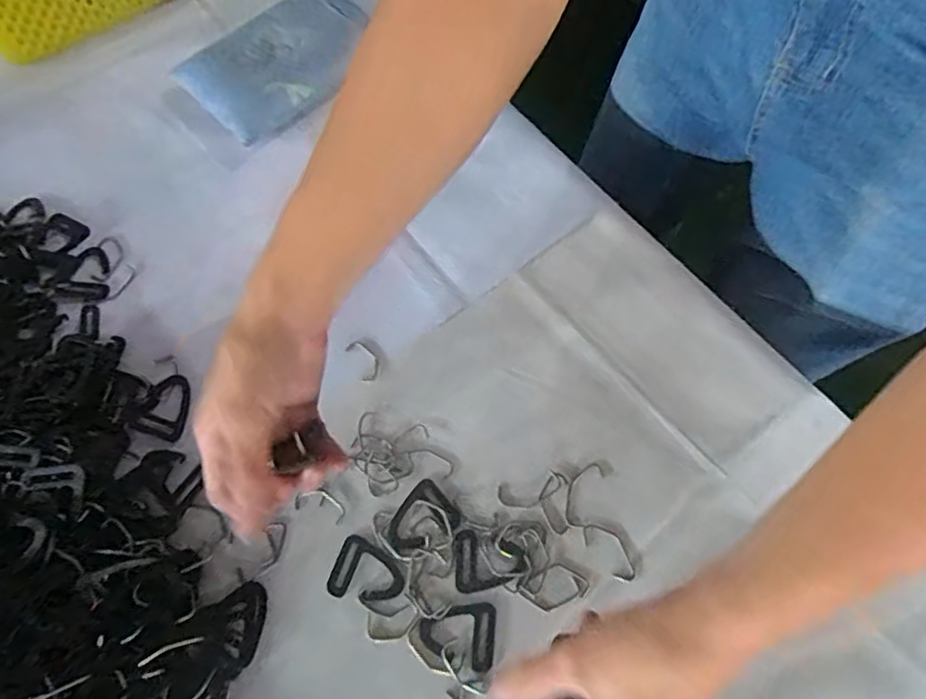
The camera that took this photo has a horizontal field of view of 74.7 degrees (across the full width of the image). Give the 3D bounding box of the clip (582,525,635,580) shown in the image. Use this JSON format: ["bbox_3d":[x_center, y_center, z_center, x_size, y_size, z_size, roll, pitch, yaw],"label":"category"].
[{"bbox_3d":[0.089,0.121,0.366,0.018,0.004,0.039,-37,70,-14],"label":"clip"}]

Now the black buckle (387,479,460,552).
[{"bbox_3d":[-0.025,0.106,0.374,0.036,0.004,0.045,33,70,14],"label":"black buckle"}]

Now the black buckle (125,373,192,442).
[{"bbox_3d":[-0.199,0.038,0.407,0.034,0.006,0.043,17,67,8],"label":"black buckle"}]

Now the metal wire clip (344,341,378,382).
[{"bbox_3d":[-0.068,0.007,0.420,0.017,0.004,0.030,-26,68,-11],"label":"metal wire clip"}]

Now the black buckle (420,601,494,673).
[{"bbox_3d":[-0.004,0.163,0.349,0.043,0.004,0.035,6,66,4],"label":"black buckle"}]

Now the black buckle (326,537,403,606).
[{"bbox_3d":[-0.057,0.134,0.363,0.043,0.004,0.034,18,67,8],"label":"black buckle"}]

